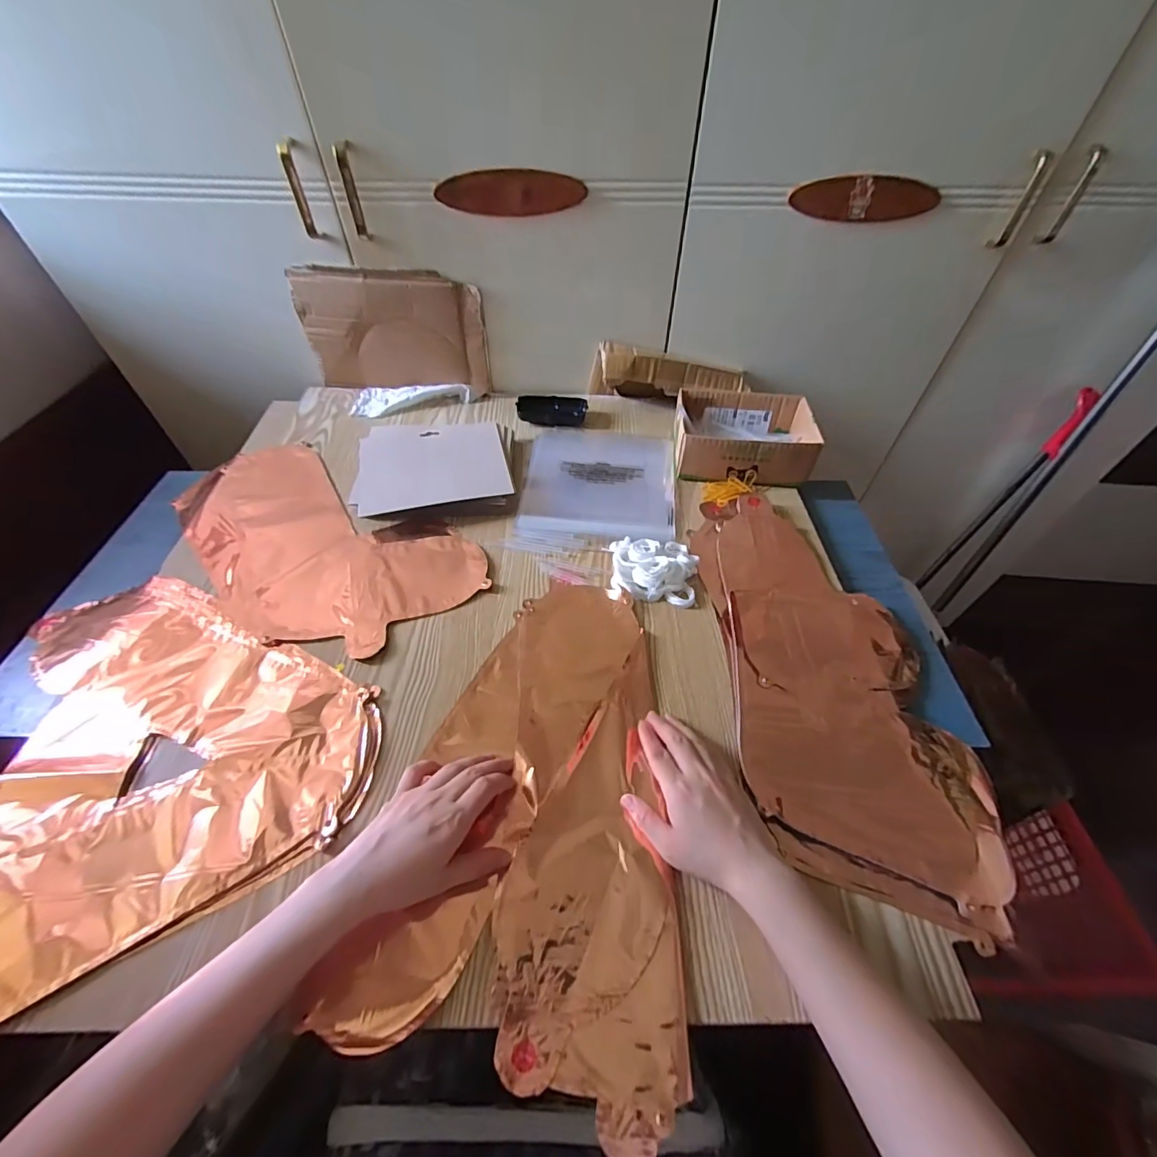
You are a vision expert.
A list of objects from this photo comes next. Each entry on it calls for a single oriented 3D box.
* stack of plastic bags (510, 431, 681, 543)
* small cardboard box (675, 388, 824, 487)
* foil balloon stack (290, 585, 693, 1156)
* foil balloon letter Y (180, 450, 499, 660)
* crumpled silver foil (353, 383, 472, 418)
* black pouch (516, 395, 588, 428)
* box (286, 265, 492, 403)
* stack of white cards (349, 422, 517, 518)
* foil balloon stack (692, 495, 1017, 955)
[{"bbox_3d":[0.030,-0.140,0.682,0.203,0.019,0.220,4,50,2],"label":"stack of plastic bags"},{"bbox_3d":[0.230,-0.200,0.695,0.184,0.067,0.141,5,49,3],"label":"small cardboard box"},{"bbox_3d":[-0.013,0.177,0.435,0.239,0.037,0.401,13,48,8],"label":"foil balloon stack"},{"bbox_3d":[-0.333,-0.048,0.601,0.434,0.012,0.219,28,55,21],"label":"foil balloon letter Y"},{"bbox_3d":[-0.272,-0.301,0.799,0.183,0.028,0.070,-9,51,-8],"label":"crumpled silver foil"},{"bbox_3d":[-0.040,-0.263,0.770,0.108,0.022,0.060,-6,50,-6],"label":"black pouch"},{"bbox_3d":[-0.278,-0.373,0.750,0.266,0.169,0.035,3,50,2],"label":"box"},{"bbox_3d":[-0.193,-0.147,0.661,0.204,0.033,0.176,-5,50,-5],"label":"stack of white cards"},{"bbox_3d":[0.254,0.077,0.497,0.215,0.034,0.444,0,50,-1],"label":"foil balloon stack"}]

